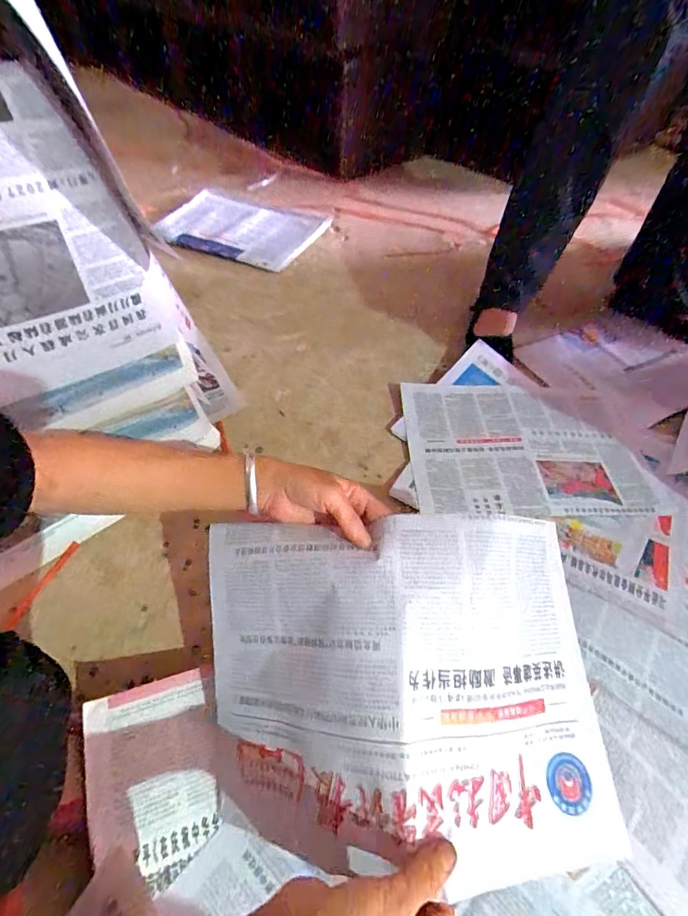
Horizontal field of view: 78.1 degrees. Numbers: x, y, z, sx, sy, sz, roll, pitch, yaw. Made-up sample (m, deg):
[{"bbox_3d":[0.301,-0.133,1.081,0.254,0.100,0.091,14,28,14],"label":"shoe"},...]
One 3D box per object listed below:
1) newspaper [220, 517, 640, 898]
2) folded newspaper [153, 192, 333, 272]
[{"bbox_3d":[0.046,0.199,0.397,0.339,0.135,0.271,-7,72,21],"label":"newspaper"},{"bbox_3d":[-0.295,-0.635,1.171,0.462,0.033,0.303,18,54,12],"label":"folded newspaper"}]

